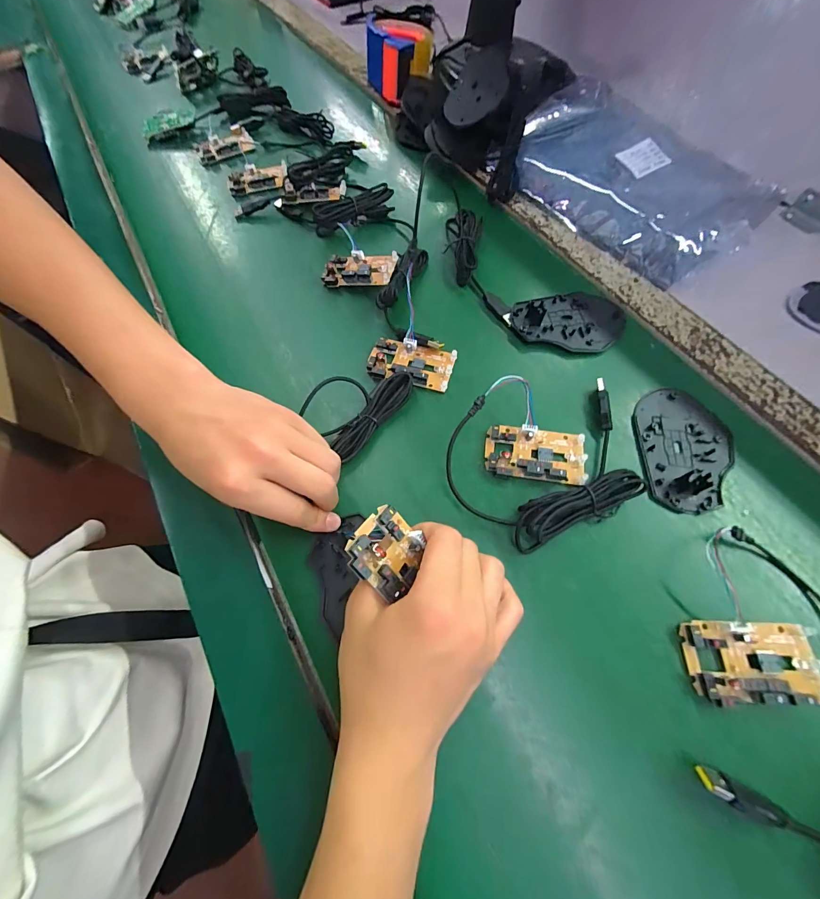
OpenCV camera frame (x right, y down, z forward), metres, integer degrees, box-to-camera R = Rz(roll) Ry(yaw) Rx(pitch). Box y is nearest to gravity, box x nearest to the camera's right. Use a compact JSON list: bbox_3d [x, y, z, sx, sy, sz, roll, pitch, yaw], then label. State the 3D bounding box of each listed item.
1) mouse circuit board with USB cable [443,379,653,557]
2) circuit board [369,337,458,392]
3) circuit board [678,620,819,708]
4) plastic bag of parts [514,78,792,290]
[{"bbox_3d":[0.102,0.003,0.272,0.149,0.046,0.132,-7,64,-2],"label":"mouse circuit board with USB cable"},{"bbox_3d":[0.001,-0.081,0.332,0.076,0.021,0.047,12,65,7],"label":"circuit board"},{"bbox_3d":[0.219,0.134,0.227,0.081,0.014,0.044,0,64,1],"label":"circuit board"},{"bbox_3d":[0.248,-0.320,0.410,0.180,0.057,0.275,-36,69,-15],"label":"plastic bag of parts"}]

